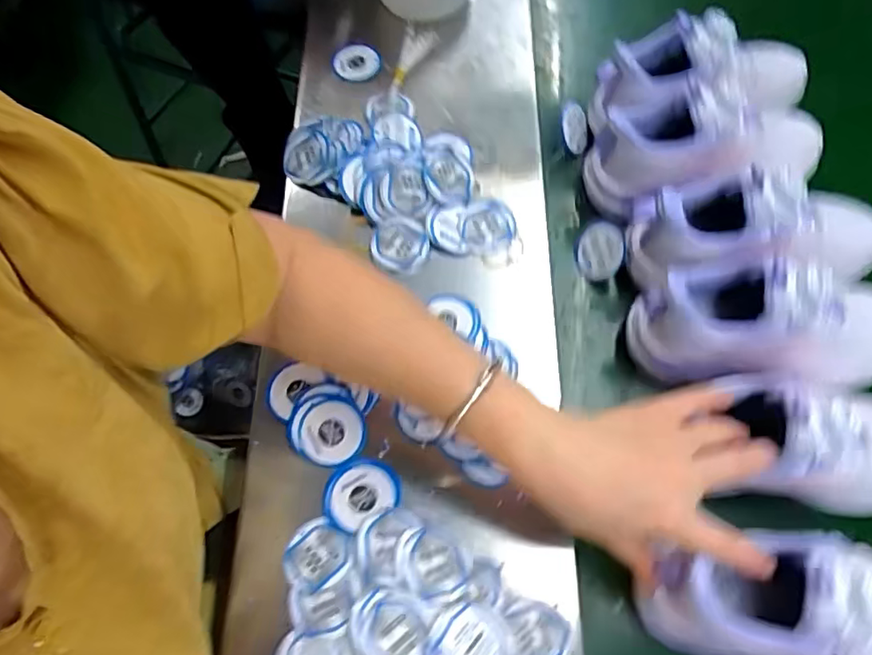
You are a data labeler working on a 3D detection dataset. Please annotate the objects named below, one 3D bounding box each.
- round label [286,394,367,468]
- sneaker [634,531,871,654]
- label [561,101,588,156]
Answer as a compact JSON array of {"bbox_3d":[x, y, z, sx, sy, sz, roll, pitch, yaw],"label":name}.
[{"bbox_3d":[-0.082,0.078,0.443,0.057,0.008,0.051,9,79,-3],"label":"round label"},{"bbox_3d":[0.235,0.171,0.350,0.204,0.095,0.078,9,66,5],"label":"sneaker"},{"bbox_3d":[0.136,-0.194,0.571,0.035,0.007,0.045,-33,106,-24],"label":"label"}]

